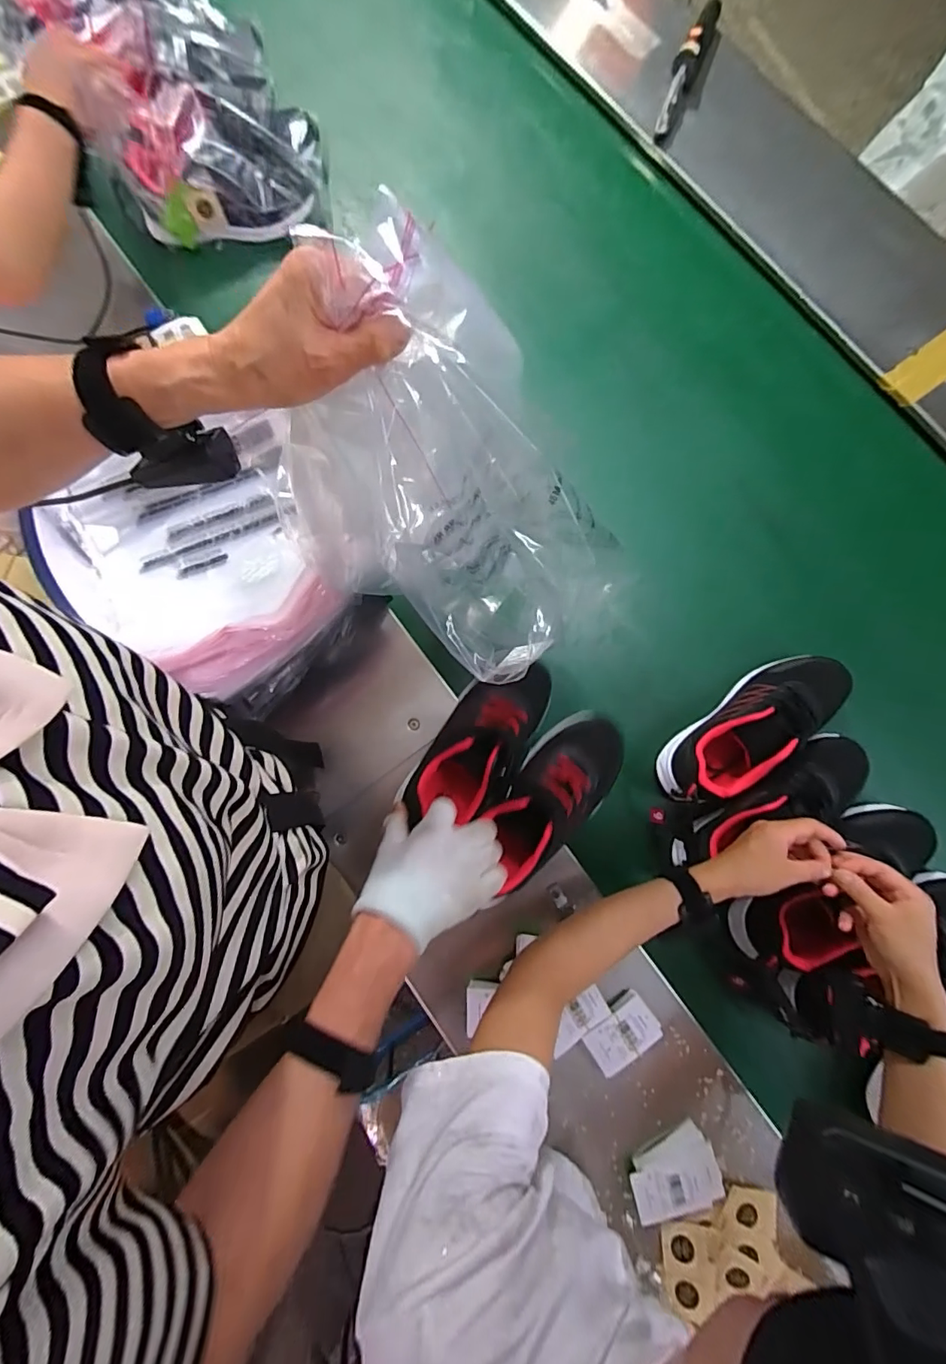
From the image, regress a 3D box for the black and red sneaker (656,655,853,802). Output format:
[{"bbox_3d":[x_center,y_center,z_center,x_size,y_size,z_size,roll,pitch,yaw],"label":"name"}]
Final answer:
[{"bbox_3d":[0.343,0.052,0.628,0.258,0.084,0.098,-35,82,-7],"label":"black and red sneaker"}]

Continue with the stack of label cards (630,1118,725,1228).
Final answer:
[{"bbox_3d":[0.220,0.538,0.558,0.097,0.014,0.071,-13,60,-6],"label":"stack of label cards"}]

